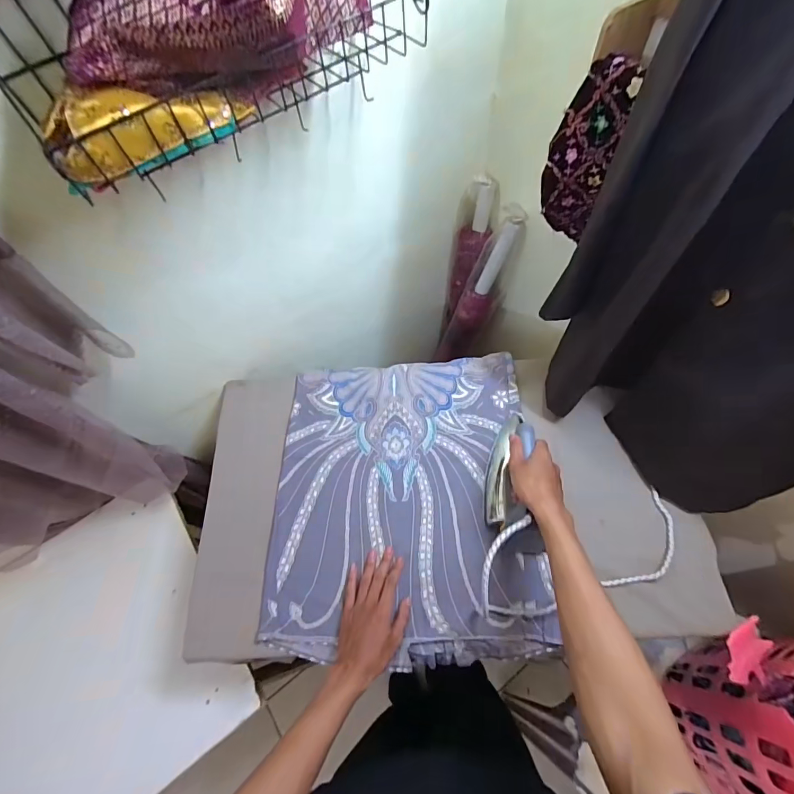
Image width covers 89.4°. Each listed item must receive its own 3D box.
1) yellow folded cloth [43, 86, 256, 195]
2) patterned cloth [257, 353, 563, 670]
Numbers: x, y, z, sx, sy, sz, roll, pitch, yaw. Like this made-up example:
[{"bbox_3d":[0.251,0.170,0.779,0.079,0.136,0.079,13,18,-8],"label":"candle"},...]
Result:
[{"bbox_3d":[-0.228,-0.256,0.372,0.177,0.054,0.045,-31,64,-13],"label":"yellow folded cloth"},{"bbox_3d":[0.011,0.149,0.670,0.412,0.020,0.482,-2,61,2],"label":"patterned cloth"}]

